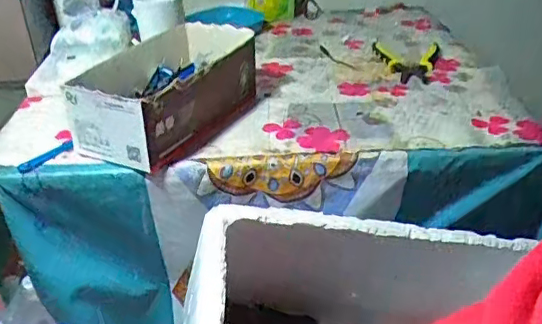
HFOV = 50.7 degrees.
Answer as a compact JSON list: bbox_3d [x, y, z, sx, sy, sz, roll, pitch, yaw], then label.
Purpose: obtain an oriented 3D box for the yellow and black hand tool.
[{"bbox_3d":[0.219,-0.167,0.940,0.106,0.030,0.137,6,32,12],"label":"yellow and black hand tool"}]

